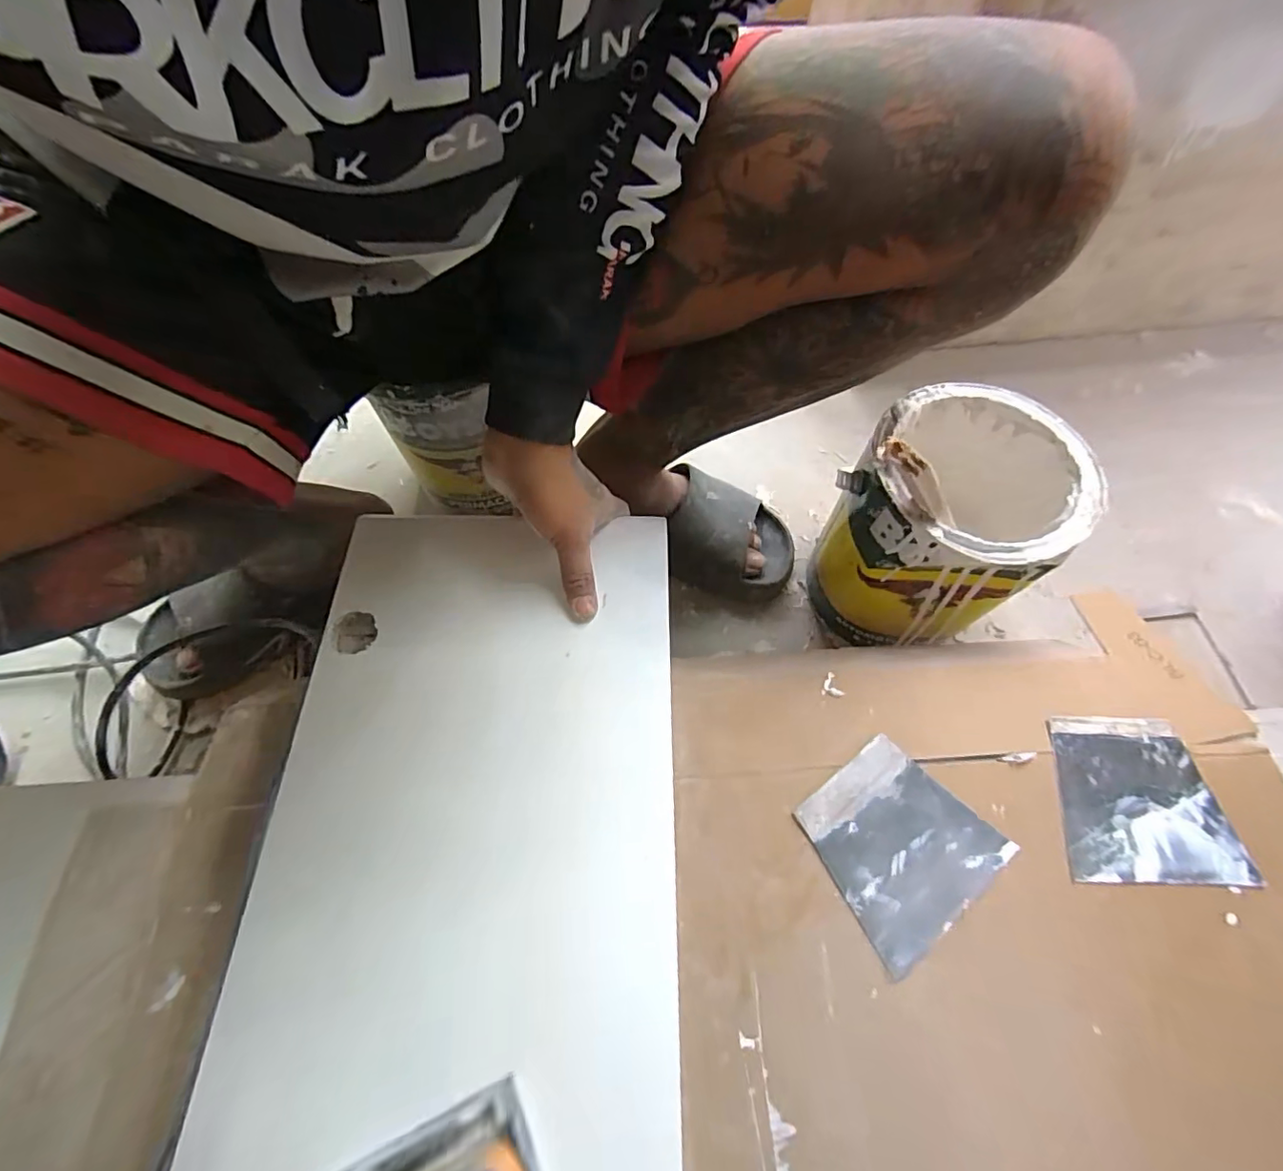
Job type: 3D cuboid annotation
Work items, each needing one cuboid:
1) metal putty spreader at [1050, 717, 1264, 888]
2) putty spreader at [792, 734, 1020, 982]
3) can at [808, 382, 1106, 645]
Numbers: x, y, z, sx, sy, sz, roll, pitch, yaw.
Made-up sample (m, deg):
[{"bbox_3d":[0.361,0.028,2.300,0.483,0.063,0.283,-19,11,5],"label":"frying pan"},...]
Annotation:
[{"bbox_3d":[0.314,0.134,0.347,0.098,0.007,0.097,1,64,1],"label":"metal putty spreader"},{"bbox_3d":[0.159,0.159,0.341,0.102,0.006,0.099,-35,68,-15],"label":"putty spreader"},{"bbox_3d":[0.252,-0.041,0.490,0.158,0.202,0.159,0,64,0],"label":"can"}]

